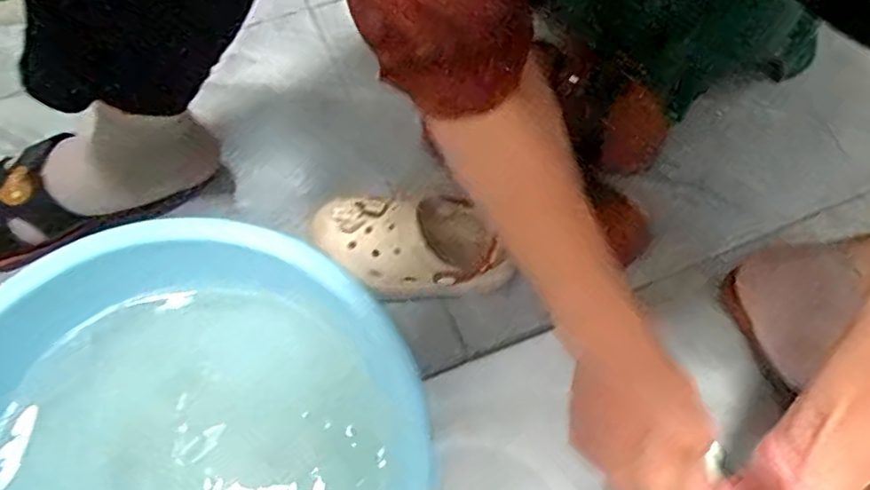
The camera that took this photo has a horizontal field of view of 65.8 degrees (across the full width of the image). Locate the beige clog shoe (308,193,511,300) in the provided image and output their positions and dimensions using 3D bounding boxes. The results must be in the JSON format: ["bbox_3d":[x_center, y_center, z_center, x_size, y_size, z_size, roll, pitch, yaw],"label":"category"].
[{"bbox_3d":[-0.019,0.004,0.552,0.157,0.082,0.065,5,65,1],"label":"beige clog shoe"}]

